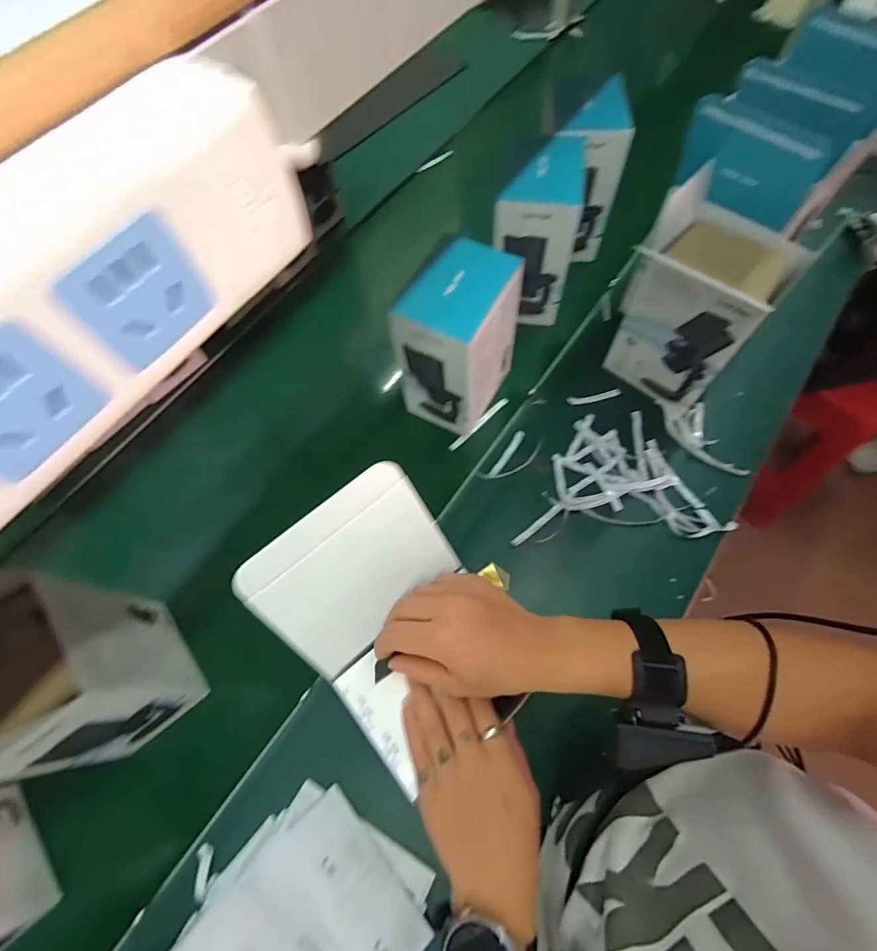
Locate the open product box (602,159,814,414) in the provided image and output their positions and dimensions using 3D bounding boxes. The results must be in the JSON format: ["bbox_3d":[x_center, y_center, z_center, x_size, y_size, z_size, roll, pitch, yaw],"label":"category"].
[{"bbox_3d":[0.348,-0.232,0.653,0.163,0.286,0.103,34,72,16],"label":"open product box"}]

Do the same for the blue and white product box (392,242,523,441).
[{"bbox_3d":[0.030,-0.191,0.686,0.117,0.228,0.152,27,70,14],"label":"blue and white product box"}]

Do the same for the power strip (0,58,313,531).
[{"bbox_3d":[-0.101,-0.036,0.118,0.025,0.055,0.165,31,71,15],"label":"power strip"}]

